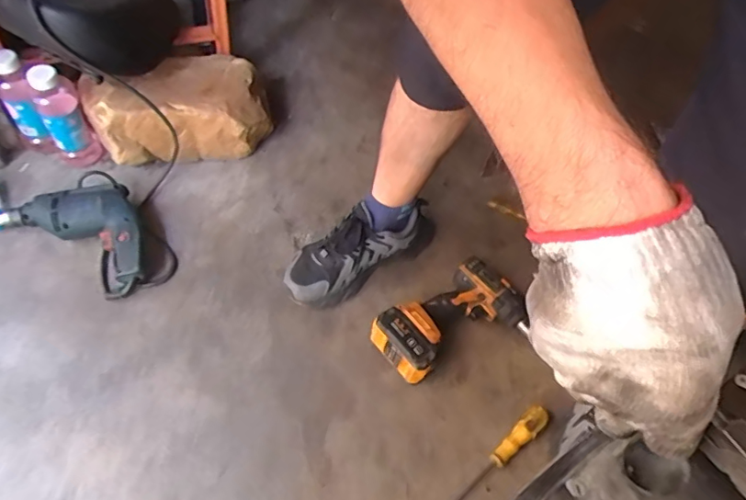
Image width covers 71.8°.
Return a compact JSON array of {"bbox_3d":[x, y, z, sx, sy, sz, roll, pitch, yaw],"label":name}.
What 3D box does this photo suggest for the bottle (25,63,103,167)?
[{"bbox_3d":[-0.539,-0.227,0.902,0.077,0.184,0.057,-31,66,-26],"label":"bottle"}]

